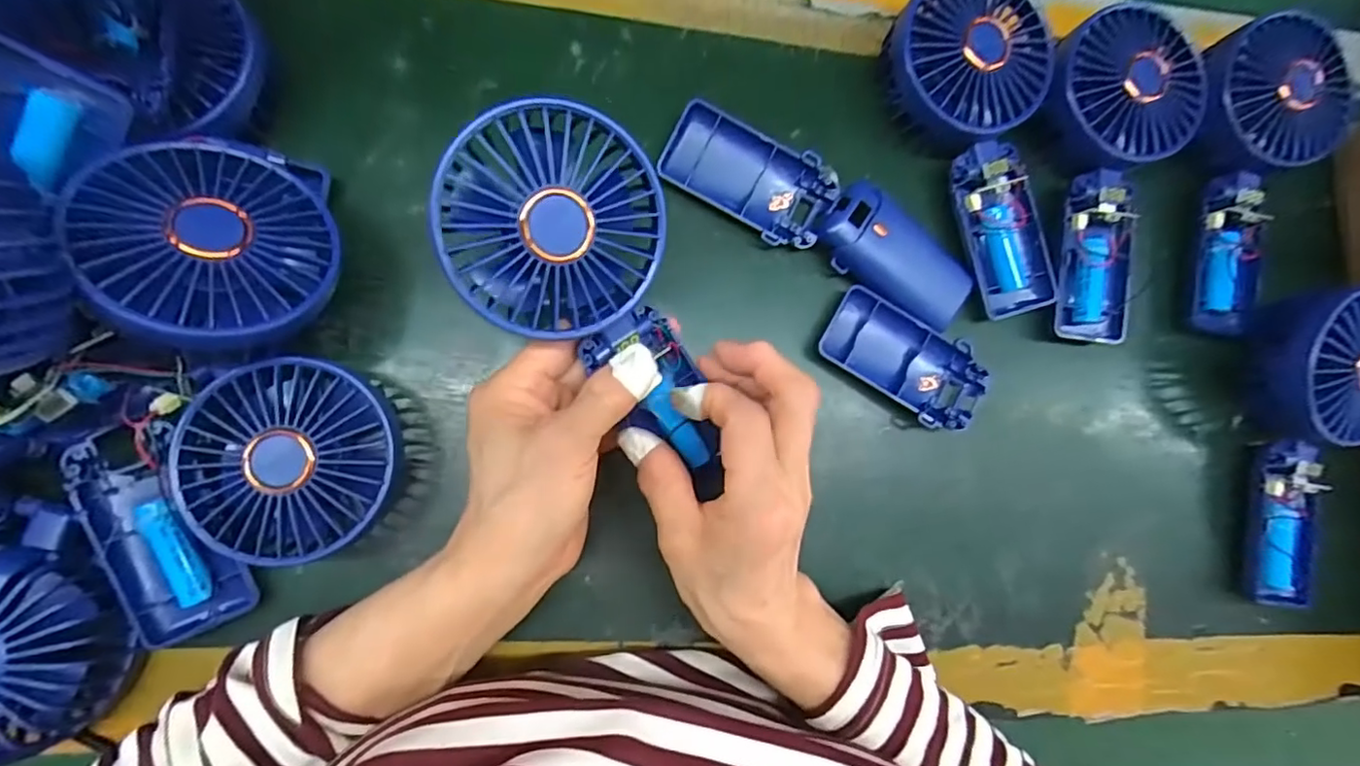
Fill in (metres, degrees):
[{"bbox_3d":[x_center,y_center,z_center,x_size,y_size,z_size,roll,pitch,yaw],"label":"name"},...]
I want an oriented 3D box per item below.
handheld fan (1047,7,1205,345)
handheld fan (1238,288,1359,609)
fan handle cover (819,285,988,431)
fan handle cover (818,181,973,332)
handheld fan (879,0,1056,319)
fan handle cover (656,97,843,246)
[{"bbox_3d":[0.245,-0.114,0.342,0.080,0.030,0.176,1,99,-8],"label":"handheld fan"},{"bbox_3d":[0.368,0.037,0.349,0.081,0.045,0.181,3,98,-8],"label":"handheld fan"},{"bbox_3d":[0.123,-0.012,0.330,0.090,0.018,0.046,35,82,-5],"label":"fan handle cover"},{"bbox_3d":[0.118,-0.066,0.327,0.088,0.021,0.043,39,82,-4],"label":"fan handle cover"},{"bbox_3d":[0.171,-0.130,0.334,0.086,0.035,0.180,-21,103,-9],"label":"handheld fan"},{"bbox_3d":[0.037,-0.111,0.323,0.091,0.019,0.049,25,83,-6],"label":"fan handle cover"}]

